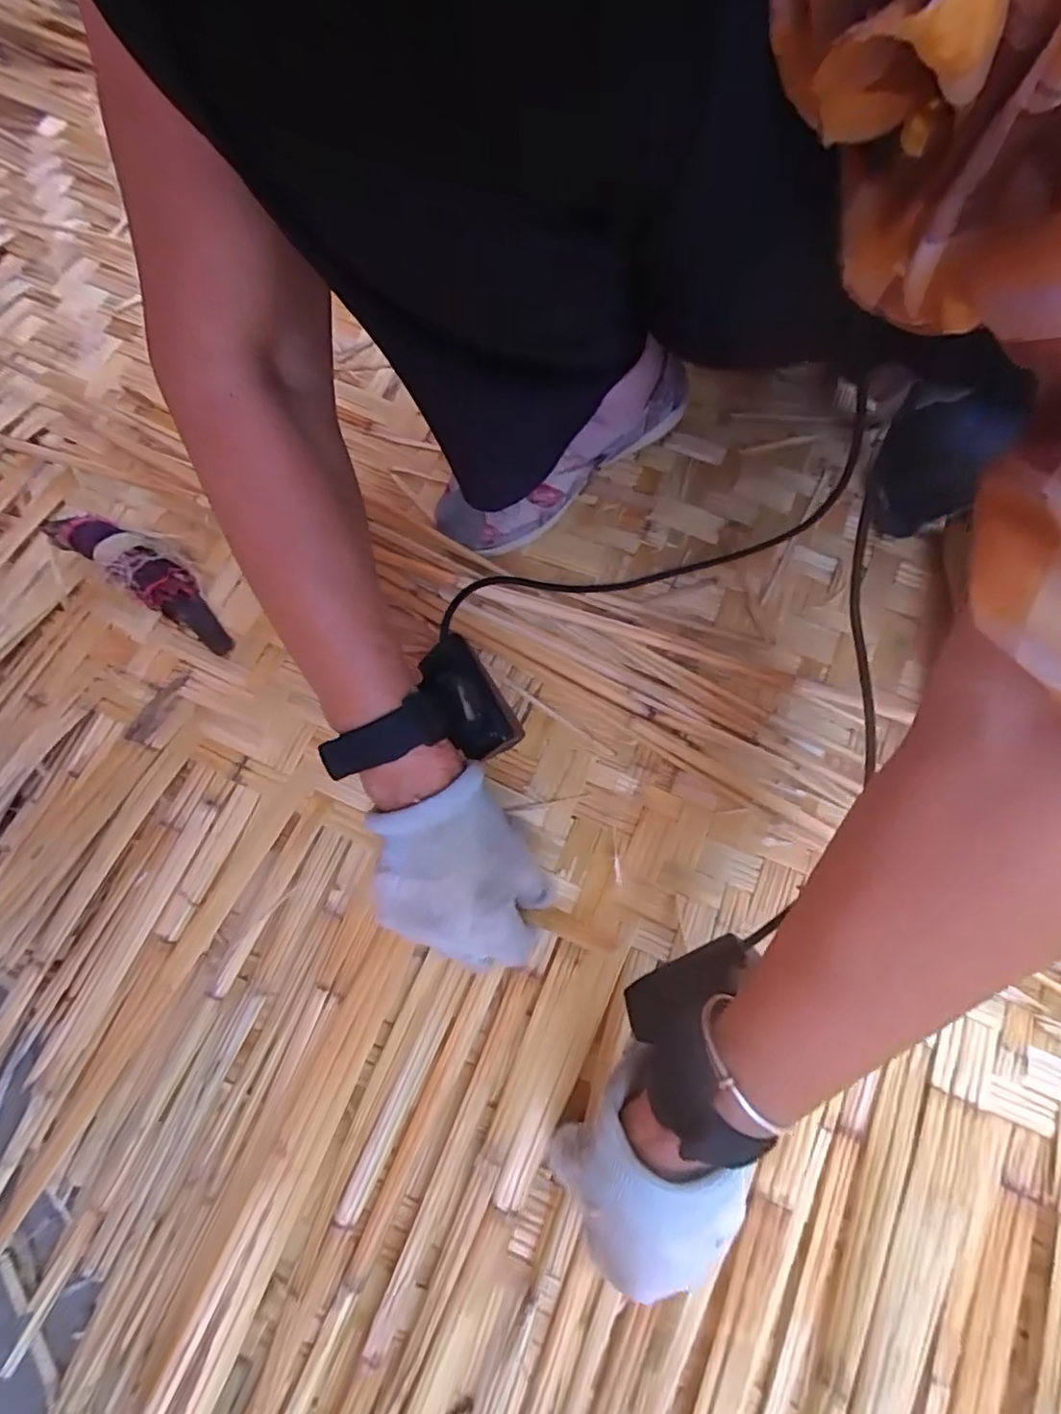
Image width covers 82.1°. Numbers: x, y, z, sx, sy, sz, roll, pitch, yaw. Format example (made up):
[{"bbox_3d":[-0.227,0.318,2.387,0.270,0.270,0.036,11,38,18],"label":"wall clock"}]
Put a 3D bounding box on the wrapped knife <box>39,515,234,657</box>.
[{"bbox_3d":[-0.284,-0.096,0.454,0.154,0.029,0.038,38,80,-6],"label":"wrapped knife"}]

